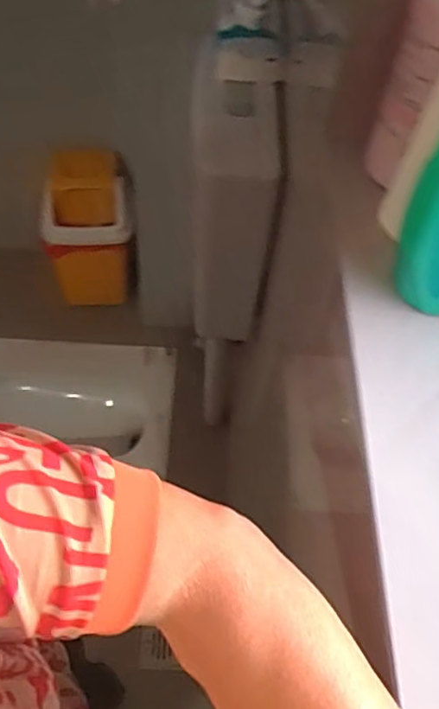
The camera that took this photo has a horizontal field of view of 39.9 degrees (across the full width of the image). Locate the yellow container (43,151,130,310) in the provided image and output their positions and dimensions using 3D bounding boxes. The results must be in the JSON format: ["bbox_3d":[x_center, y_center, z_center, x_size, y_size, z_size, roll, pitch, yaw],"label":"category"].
[{"bbox_3d":[-0.329,-0.296,1.580,0.211,0.411,0.198,2,55,-3],"label":"yellow container"}]

